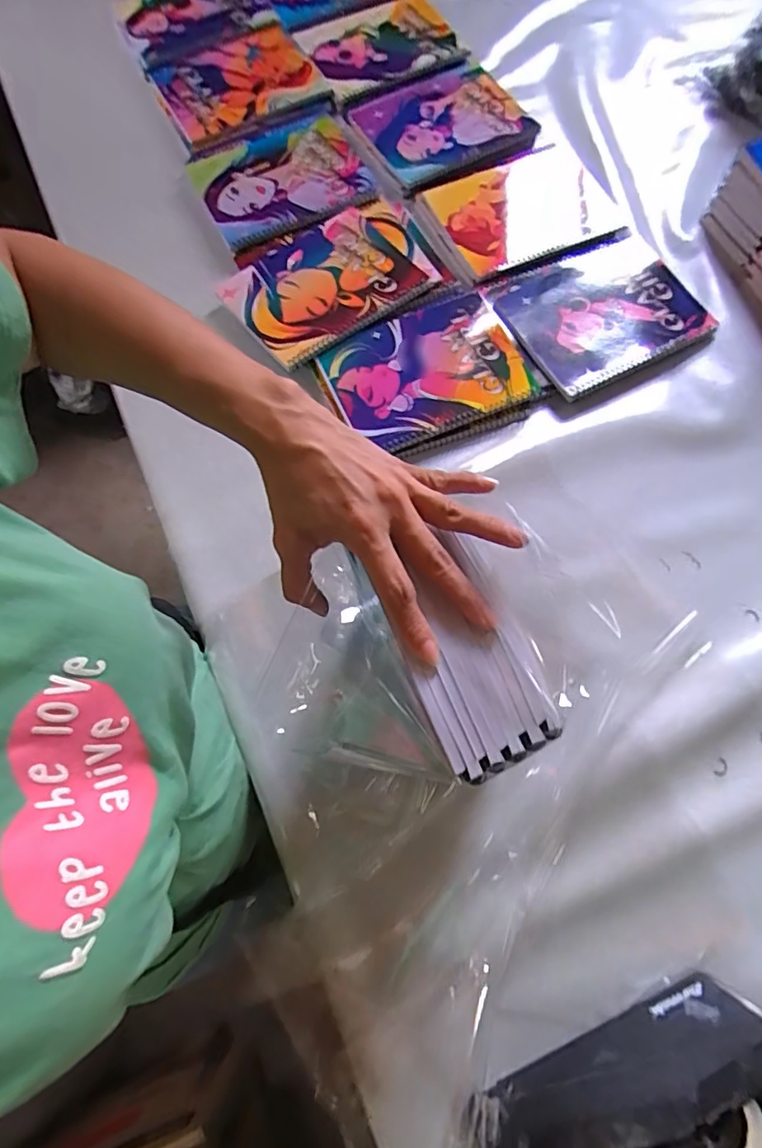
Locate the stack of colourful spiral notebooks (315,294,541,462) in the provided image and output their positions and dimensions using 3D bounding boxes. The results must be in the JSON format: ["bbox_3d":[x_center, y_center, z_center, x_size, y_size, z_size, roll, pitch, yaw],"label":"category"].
[{"bbox_3d":[0.050,-0.204,0.567,0.196,0.024,0.152,-25,72,-6],"label":"stack of colourful spiral notebooks"}]

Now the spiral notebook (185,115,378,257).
[{"bbox_3d":[-0.117,-0.474,0.647,0.194,0.016,0.153,-25,73,-6],"label":"spiral notebook"}]

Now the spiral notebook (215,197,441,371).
[{"bbox_3d":[-0.050,-0.339,0.605,0.234,0.015,0.169,-36,73,-9],"label":"spiral notebook"}]

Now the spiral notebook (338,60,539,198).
[{"bbox_3d":[0.079,-0.565,0.677,0.194,0.026,0.163,-26,74,-7],"label":"spiral notebook"}]

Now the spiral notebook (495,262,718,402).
[{"bbox_3d":[0.246,-0.288,0.591,0.197,0.011,0.155,-25,72,-6],"label":"spiral notebook"}]

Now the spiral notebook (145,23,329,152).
[{"bbox_3d":[-0.186,-0.637,0.693,0.194,0.016,0.152,-28,74,-7],"label":"spiral notebook"}]

